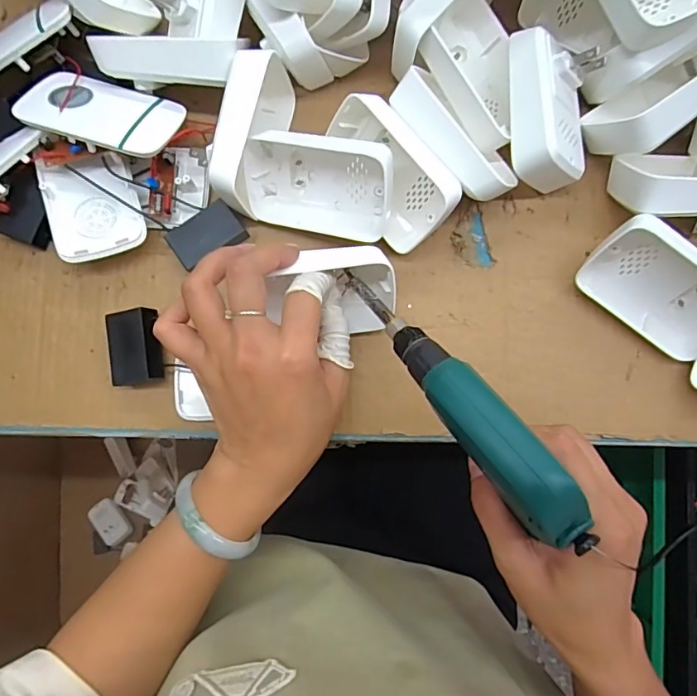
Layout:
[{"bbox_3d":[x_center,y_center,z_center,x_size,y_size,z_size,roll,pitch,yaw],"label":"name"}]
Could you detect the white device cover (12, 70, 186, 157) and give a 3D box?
[{"bbox_3d":[-0.158,-0.153,0.320,0.093,0.011,0.056,21,63,1],"label":"white device cover"}]

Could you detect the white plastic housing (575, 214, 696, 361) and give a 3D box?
[{"bbox_3d":[0.200,-0.036,0.317,0.094,0.062,0.025,38,49,0],"label":"white plastic housing"}]

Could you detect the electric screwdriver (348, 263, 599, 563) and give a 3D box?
[{"bbox_3d":[0.048,0.018,0.255,0.025,0.031,0.179,-36,54,-2],"label":"electric screwdriver"}]

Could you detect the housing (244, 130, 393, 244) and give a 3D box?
[{"bbox_3d":[-0.017,-0.105,0.324,0.093,0.022,0.059,12,122,12],"label":"housing"}]

